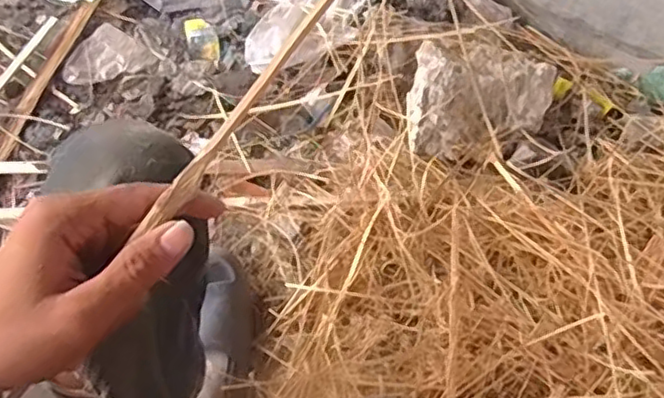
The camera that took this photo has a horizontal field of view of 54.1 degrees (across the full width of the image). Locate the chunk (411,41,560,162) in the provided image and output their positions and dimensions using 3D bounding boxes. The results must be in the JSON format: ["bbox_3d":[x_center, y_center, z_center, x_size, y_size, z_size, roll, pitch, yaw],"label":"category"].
[{"bbox_3d":[0.233,-0.164,1.008,0.220,0.078,0.205,10,62,6],"label":"chunk"}]

